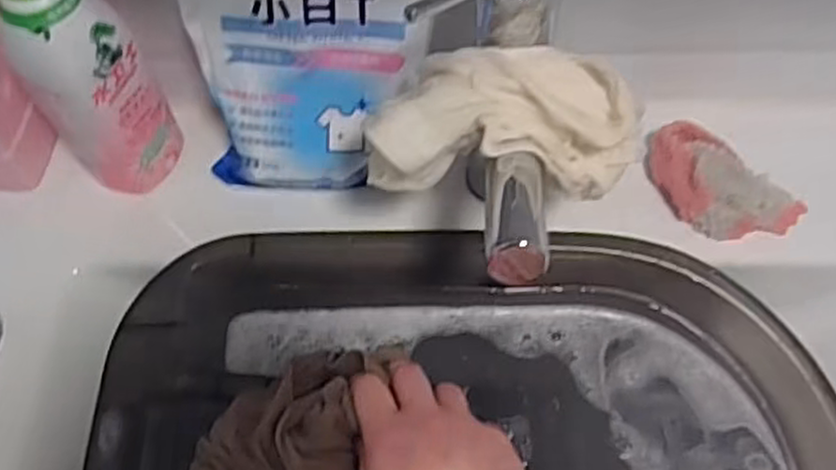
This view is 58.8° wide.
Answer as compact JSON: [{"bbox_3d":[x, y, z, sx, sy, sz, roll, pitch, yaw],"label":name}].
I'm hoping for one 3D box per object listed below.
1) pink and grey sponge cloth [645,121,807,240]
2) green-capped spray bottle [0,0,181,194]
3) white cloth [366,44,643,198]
[{"bbox_3d":[0.209,-0.036,0.518,0.110,0.037,0.065,35,68,20],"label":"pink and grey sponge cloth"},{"bbox_3d":[-0.218,-0.118,0.459,0.072,0.224,0.071,-33,65,-15],"label":"green-capped spray bottle"},{"bbox_3d":[0.045,-0.060,0.406,0.144,0.069,0.065,-1,61,2],"label":"white cloth"}]

